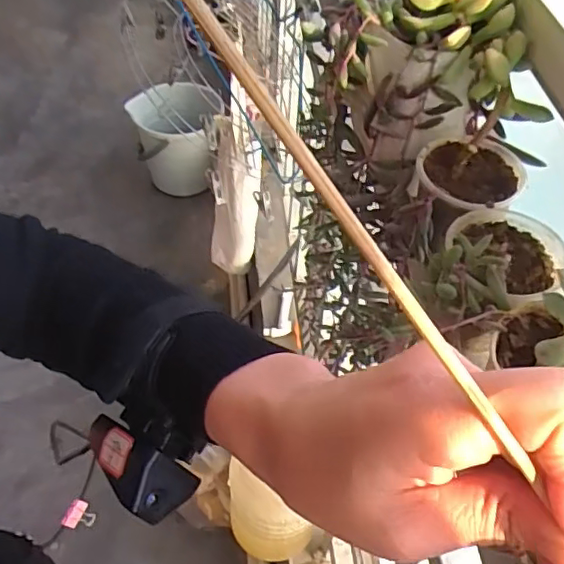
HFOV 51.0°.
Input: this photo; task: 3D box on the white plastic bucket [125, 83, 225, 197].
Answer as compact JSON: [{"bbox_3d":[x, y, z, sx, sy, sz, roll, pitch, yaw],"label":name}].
[{"bbox_3d":[-0.291,-0.415,1.749,0.304,0.308,0.207,21,53,12],"label":"white plastic bucket"}]

